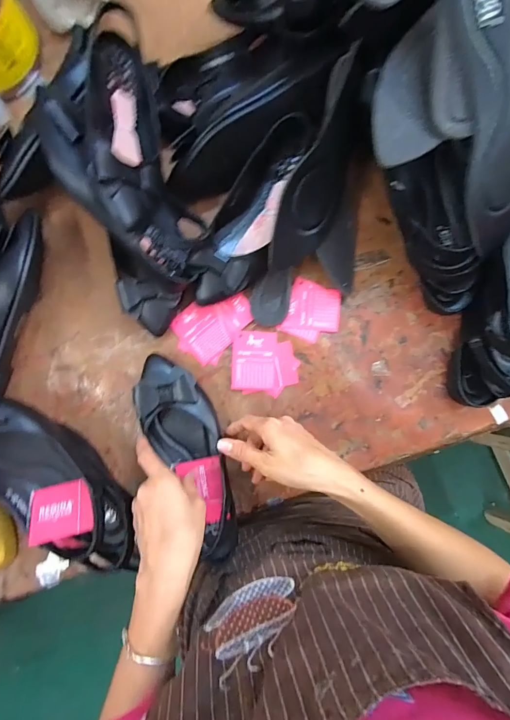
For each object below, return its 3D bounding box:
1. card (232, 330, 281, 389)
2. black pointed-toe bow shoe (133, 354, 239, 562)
[{"bbox_3d":[0.001,0.000,0.466,0.061,0.005,0.074,1,86,0],"label":"card"},{"bbox_3d":[-0.078,0.114,0.433,0.084,0.051,0.248,-23,87,-1],"label":"black pointed-toe bow shoe"}]

